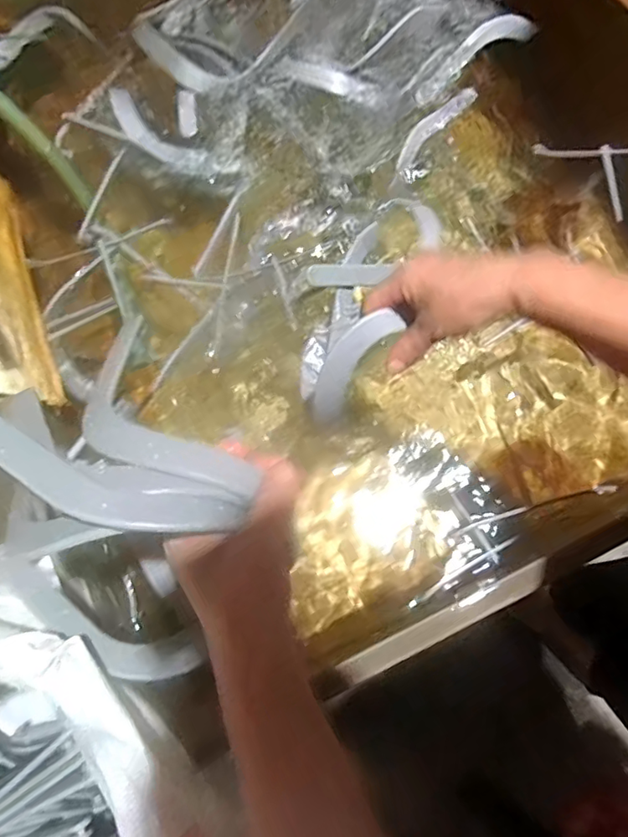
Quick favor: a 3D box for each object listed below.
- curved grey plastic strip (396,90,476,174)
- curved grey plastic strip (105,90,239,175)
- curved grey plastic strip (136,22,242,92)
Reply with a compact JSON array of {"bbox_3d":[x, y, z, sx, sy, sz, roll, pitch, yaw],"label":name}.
[{"bbox_3d":[0.150,-0.360,0.676,0.025,0.017,0.151,42,80,9],"label":"curved grey plastic strip"},{"bbox_3d":[-0.177,-0.335,0.667,0.172,0.018,0.047,30,78,-6],"label":"curved grey plastic strip"},{"bbox_3d":[-0.158,-0.432,0.671,0.122,0.016,0.038,24,76,-22],"label":"curved grey plastic strip"}]

